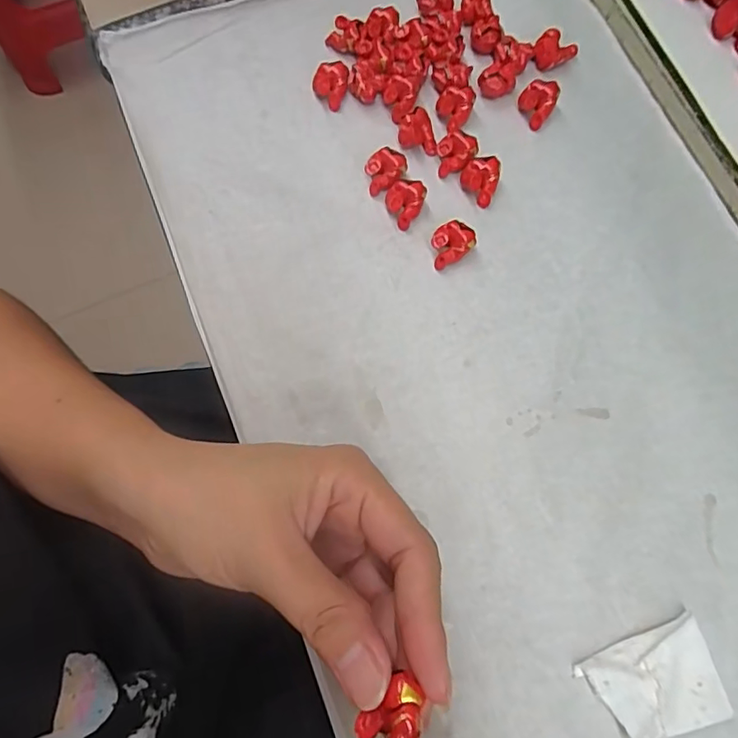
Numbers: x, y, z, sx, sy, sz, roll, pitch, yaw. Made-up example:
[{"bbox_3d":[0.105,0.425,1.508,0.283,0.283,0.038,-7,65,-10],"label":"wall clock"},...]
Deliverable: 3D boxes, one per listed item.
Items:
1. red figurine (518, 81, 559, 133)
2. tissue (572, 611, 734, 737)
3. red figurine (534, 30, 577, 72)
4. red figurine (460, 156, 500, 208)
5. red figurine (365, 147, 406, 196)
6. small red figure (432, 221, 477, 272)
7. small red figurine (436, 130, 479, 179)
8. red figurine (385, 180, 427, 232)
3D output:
[{"bbox_3d":[0.089,-0.141,0.274,0.018,0.014,0.020,20,76,7],"label":"red figurine"},{"bbox_3d":[0.111,0.124,0.201,0.050,0.009,0.037,-20,75,-4],"label":"tissue"},{"bbox_3d":[0.102,-0.176,0.285,0.024,0.012,0.016,-38,77,-9],"label":"red figurine"},{"bbox_3d":[0.056,-0.096,0.263,0.018,0.012,0.020,12,75,4],"label":"red figurine"},{"bbox_3d":[0.008,-0.102,0.266,0.021,0.011,0.016,-29,76,-7],"label":"red figurine"},{"bbox_3d":[0.041,-0.062,0.254,0.021,0.012,0.017,-23,75,-5],"label":"small red figure"},{"bbox_3d":[0.046,-0.112,0.267,0.020,0.013,0.017,2,74,2],"label":"small red figurine"},{"bbox_3d":[0.018,-0.083,0.260,0.018,0.014,0.020,11,75,4],"label":"red figurine"}]

